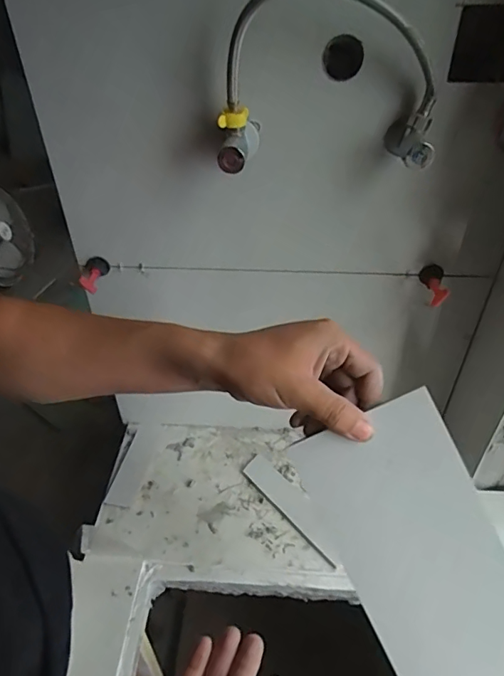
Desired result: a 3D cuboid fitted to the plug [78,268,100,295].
[{"bbox_3d":[-0.226,-0.079,0.677,0.020,0.020,0.036,1,40,3],"label":"plug"}]

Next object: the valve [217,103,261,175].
[{"bbox_3d":[-0.014,-0.221,0.535,0.044,0.057,0.084,0,40,1],"label":"valve"}]

